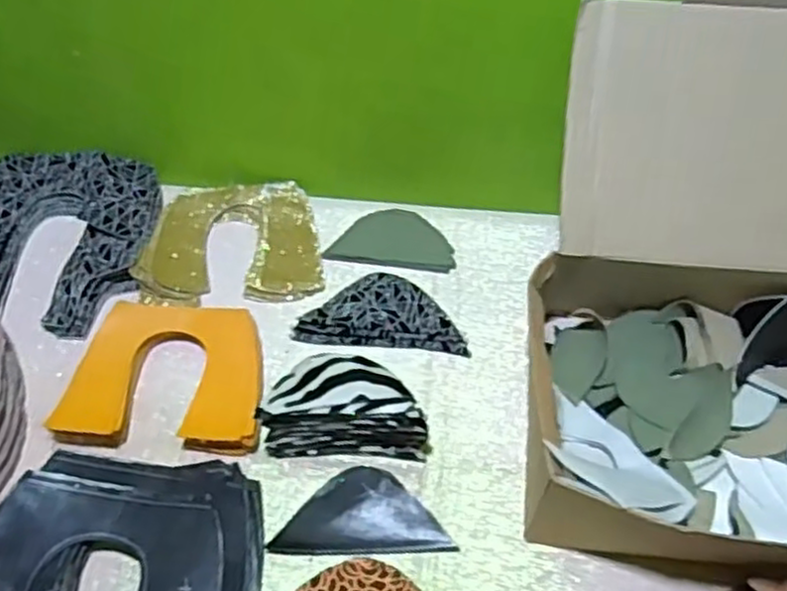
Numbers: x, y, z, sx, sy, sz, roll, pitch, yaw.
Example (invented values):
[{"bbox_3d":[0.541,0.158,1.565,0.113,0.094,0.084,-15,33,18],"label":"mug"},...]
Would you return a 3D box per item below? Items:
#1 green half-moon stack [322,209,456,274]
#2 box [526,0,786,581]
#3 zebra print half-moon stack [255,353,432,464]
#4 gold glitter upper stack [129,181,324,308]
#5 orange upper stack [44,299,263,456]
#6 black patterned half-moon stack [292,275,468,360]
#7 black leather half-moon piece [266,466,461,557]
[{"bbox_3d":[0.001,-0.056,0.709,0.115,0.004,0.066,6,55,5],"label":"green half-moon stack"},{"bbox_3d":[0.271,-0.004,0.528,0.332,0.222,0.352,3,55,3],"label":"box"},{"bbox_3d":[-0.036,0.086,0.564,0.120,0.068,0.053,0,55,1],"label":"zebra print half-moon stack"},{"bbox_3d":[-0.152,-0.053,0.693,0.160,0.022,0.129,-5,55,-2],"label":"gold glitter upper stack"},{"bbox_3d":[-0.183,0.066,0.601,0.155,0.026,0.124,1,55,2],"label":"orange upper stack"},{"bbox_3d":[-0.009,0.013,0.655,0.147,0.013,0.072,3,55,4],"label":"black patterned half-moon stack"},{"bbox_3d":[-0.023,0.161,0.549,0.125,0.006,0.062,1,55,2],"label":"black leather half-moon piece"}]

